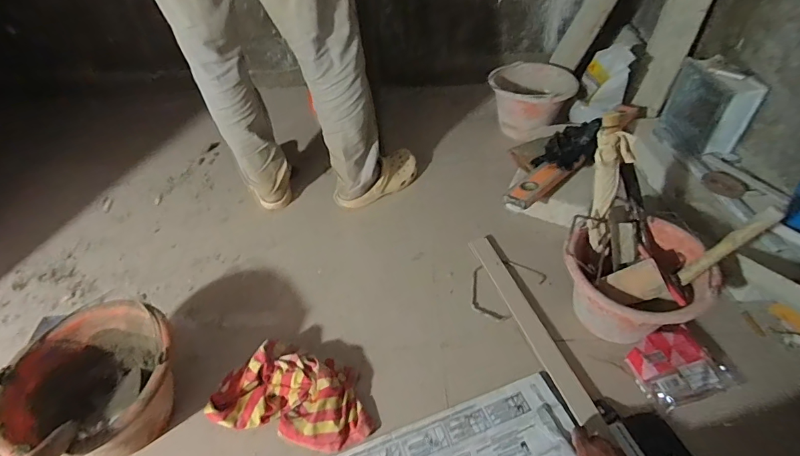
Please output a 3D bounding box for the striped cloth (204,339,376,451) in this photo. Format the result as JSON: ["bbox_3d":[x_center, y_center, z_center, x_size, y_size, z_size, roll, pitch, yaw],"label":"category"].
[{"bbox_3d":[-0.178,0.284,0.760,0.267,0.076,0.157,7,45,9],"label":"striped cloth"}]

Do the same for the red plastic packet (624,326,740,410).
[{"bbox_3d":[0.498,0.244,0.792,0.162,0.030,0.124,-15,46,-13],"label":"red plastic packet"}]

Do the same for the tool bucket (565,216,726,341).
[{"bbox_3d":[0.428,0.114,0.836,0.250,0.185,0.220,1,45,3],"label":"tool bucket"}]

